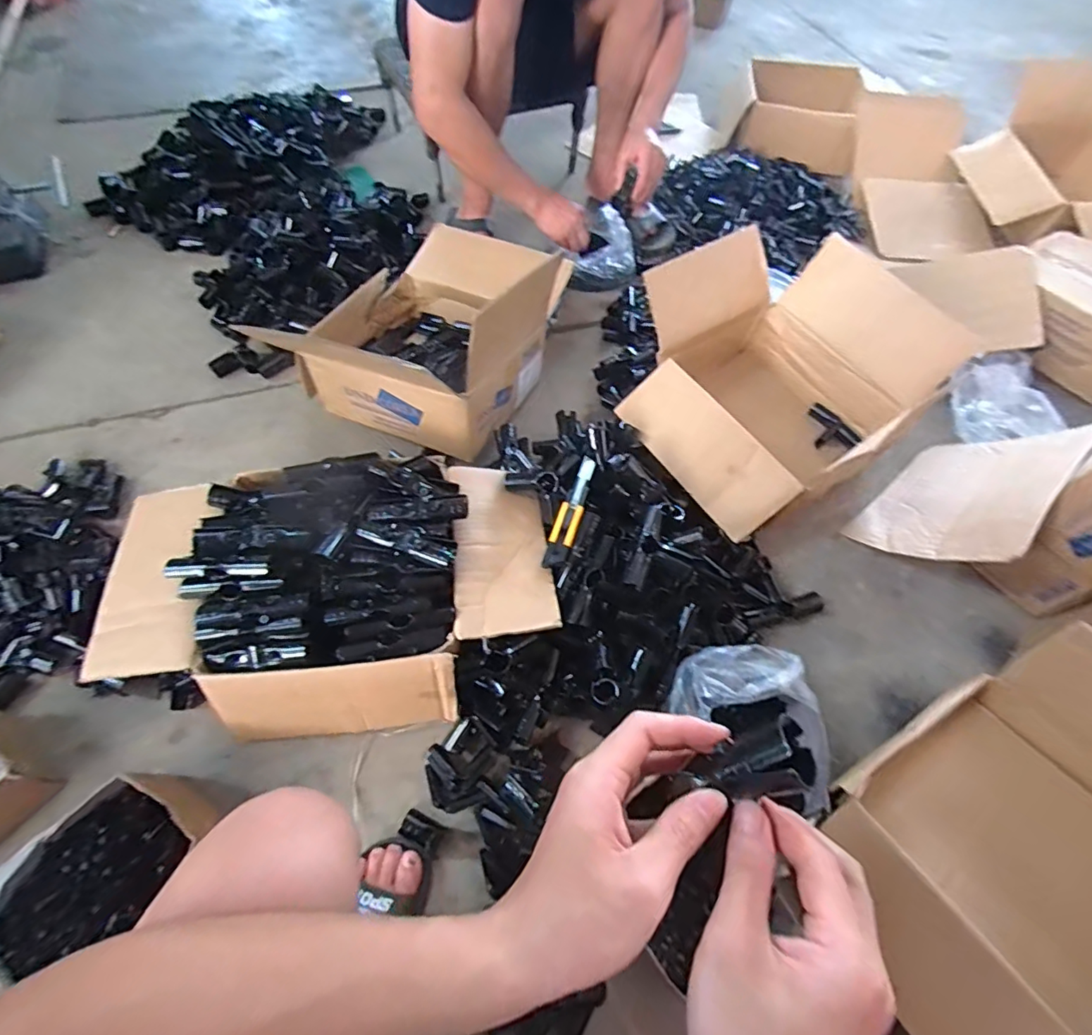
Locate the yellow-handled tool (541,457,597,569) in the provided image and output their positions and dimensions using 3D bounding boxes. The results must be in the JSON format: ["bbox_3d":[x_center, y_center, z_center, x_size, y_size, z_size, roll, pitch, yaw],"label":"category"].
[{"bbox_3d":[0.039,-0.010,0.780,0.034,0.017,0.193,18,62,7],"label":"yellow-handled tool"}]

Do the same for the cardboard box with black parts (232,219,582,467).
[{"bbox_3d":[-0.180,-0.378,0.962,0.358,0.260,0.470,23,62,10],"label":"cardboard box with black parts"}]

